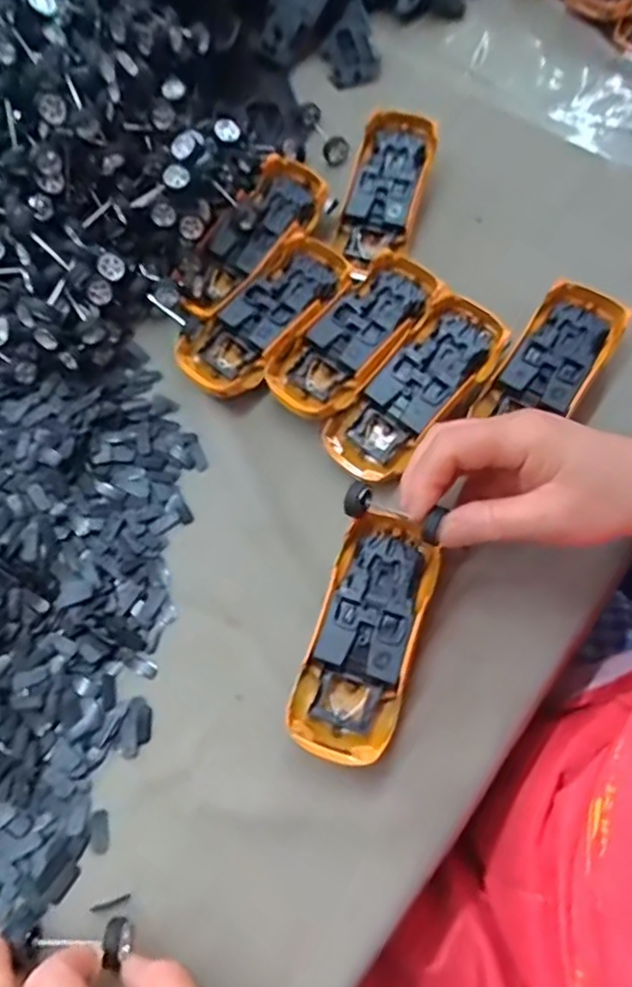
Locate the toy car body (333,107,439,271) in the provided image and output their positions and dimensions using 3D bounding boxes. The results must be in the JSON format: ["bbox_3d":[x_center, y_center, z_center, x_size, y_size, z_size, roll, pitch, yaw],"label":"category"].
[{"bbox_3d":[0.051,-0.221,0.482,0.055,0.040,0.116,17,69,9],"label":"toy car body"}]

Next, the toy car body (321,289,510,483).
[{"bbox_3d":[0.062,-0.064,0.414,0.058,0.026,0.128,42,88,17],"label":"toy car body"}]

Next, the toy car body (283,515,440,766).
[{"bbox_3d":[0.027,0.072,0.351,0.053,0.021,0.129,16,69,9],"label":"toy car body"}]

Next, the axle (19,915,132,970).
[{"bbox_3d":[-0.112,0.208,0.305,0.049,0.017,0.018,-2,67,3],"label":"axle"}]

